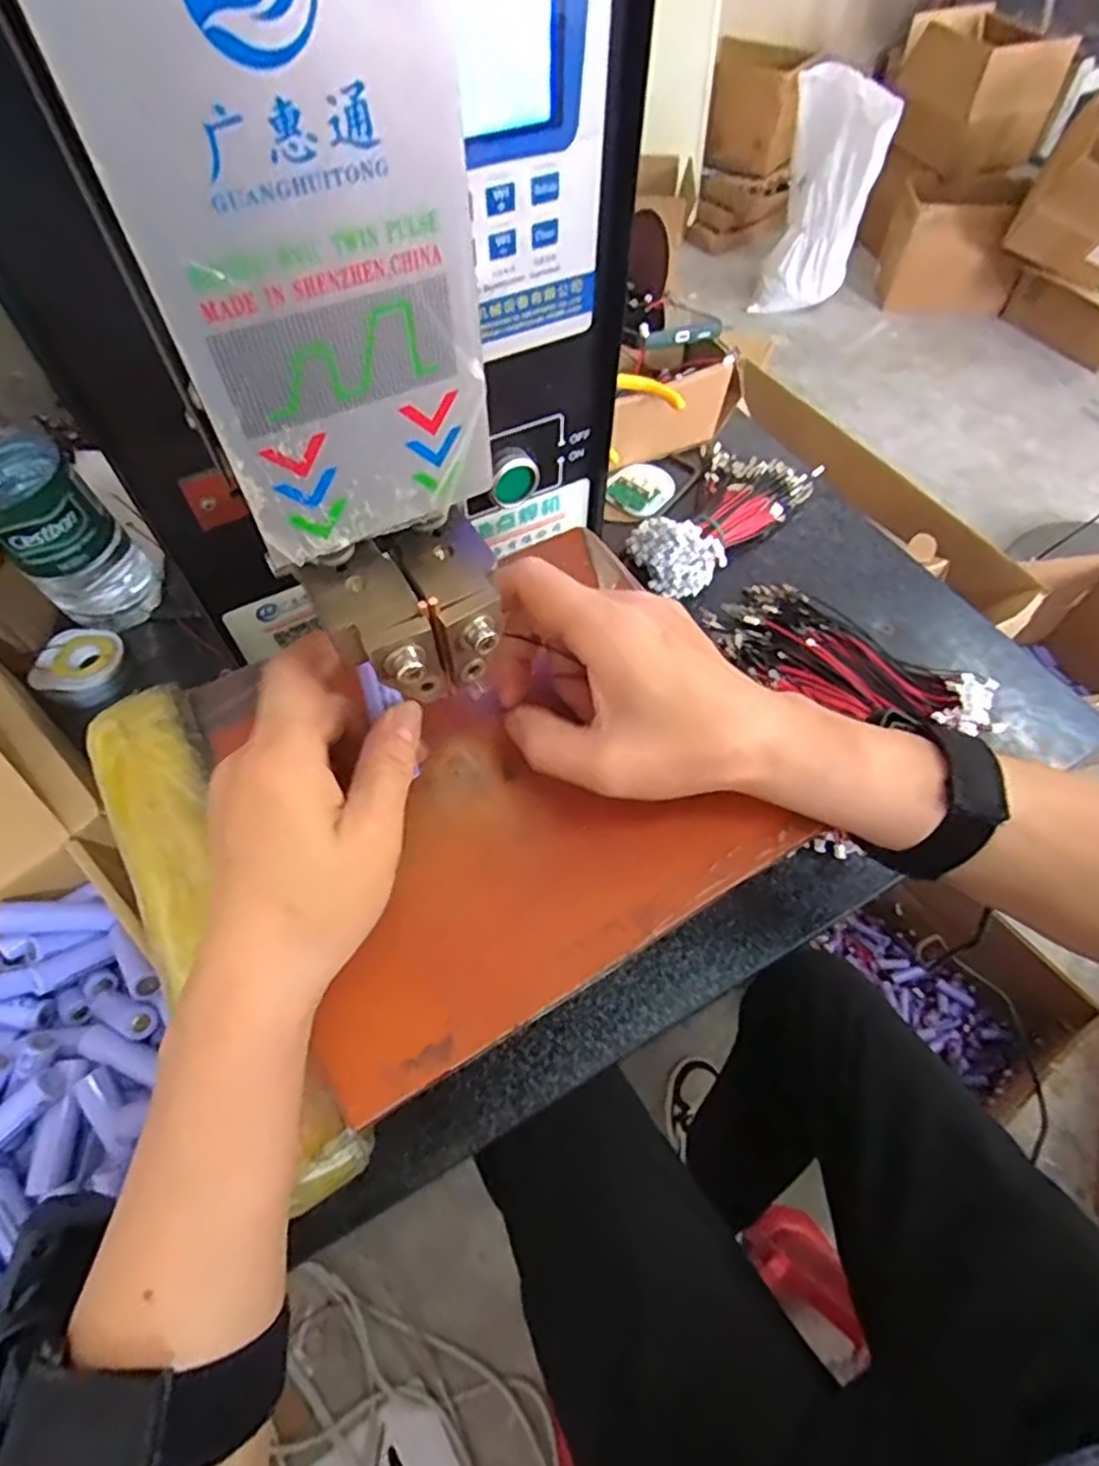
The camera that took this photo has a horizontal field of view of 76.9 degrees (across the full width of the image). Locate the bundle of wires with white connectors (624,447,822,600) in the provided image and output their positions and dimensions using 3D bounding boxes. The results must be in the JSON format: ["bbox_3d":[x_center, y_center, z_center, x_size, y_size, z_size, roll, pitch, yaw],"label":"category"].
[{"bbox_3d":[0.129,-0.177,0.522,0.087,0.053,0.184,32,64,20],"label":"bundle of wires with white connectors"}]

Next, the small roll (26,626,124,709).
[{"bbox_3d":[-0.304,-0.045,0.452,0.051,0.020,0.054,-1,57,1],"label":"small roll"}]

